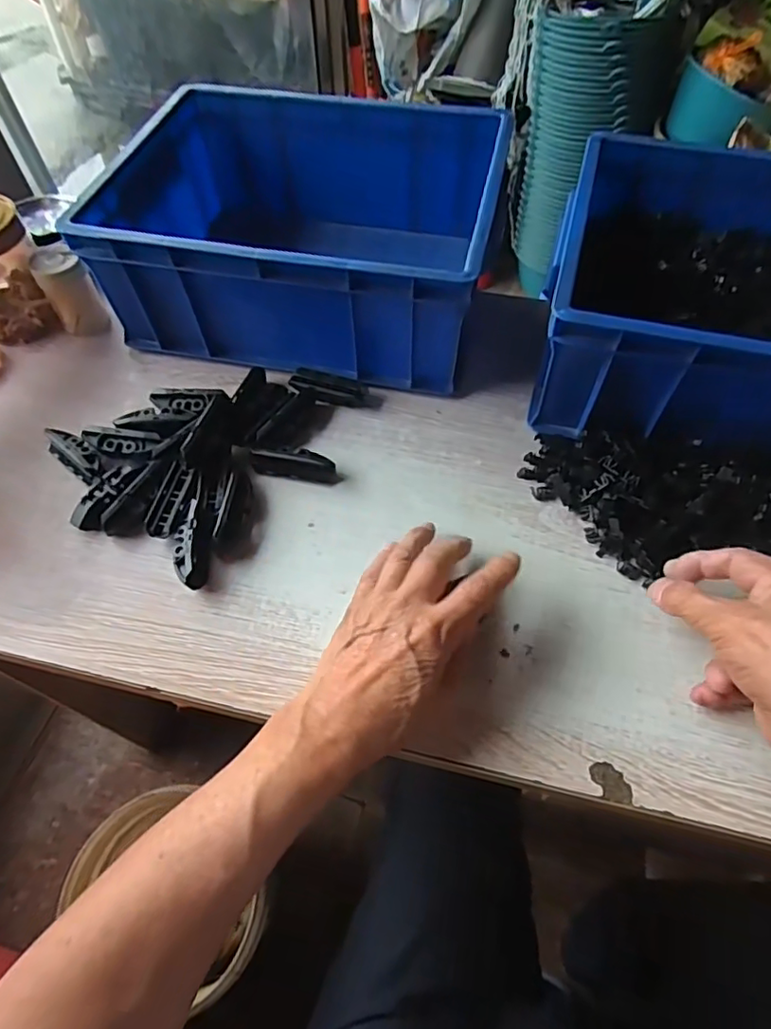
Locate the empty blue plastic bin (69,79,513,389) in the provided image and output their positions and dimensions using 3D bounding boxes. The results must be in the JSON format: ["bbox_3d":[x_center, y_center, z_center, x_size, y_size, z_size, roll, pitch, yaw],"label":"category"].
[{"bbox_3d":[-0.068,-0.264,0.555,0.324,0.155,0.267,10,59,7],"label":"empty blue plastic bin"}]

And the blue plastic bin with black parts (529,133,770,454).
[{"bbox_3d":[0.307,-0.169,0.474,0.335,0.131,0.275,11,59,8],"label":"blue plastic bin with black parts"}]

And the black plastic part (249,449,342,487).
[{"bbox_3d":[-0.074,-0.041,0.467,0.076,0.017,0.021,8,59,6],"label":"black plastic part"}]

